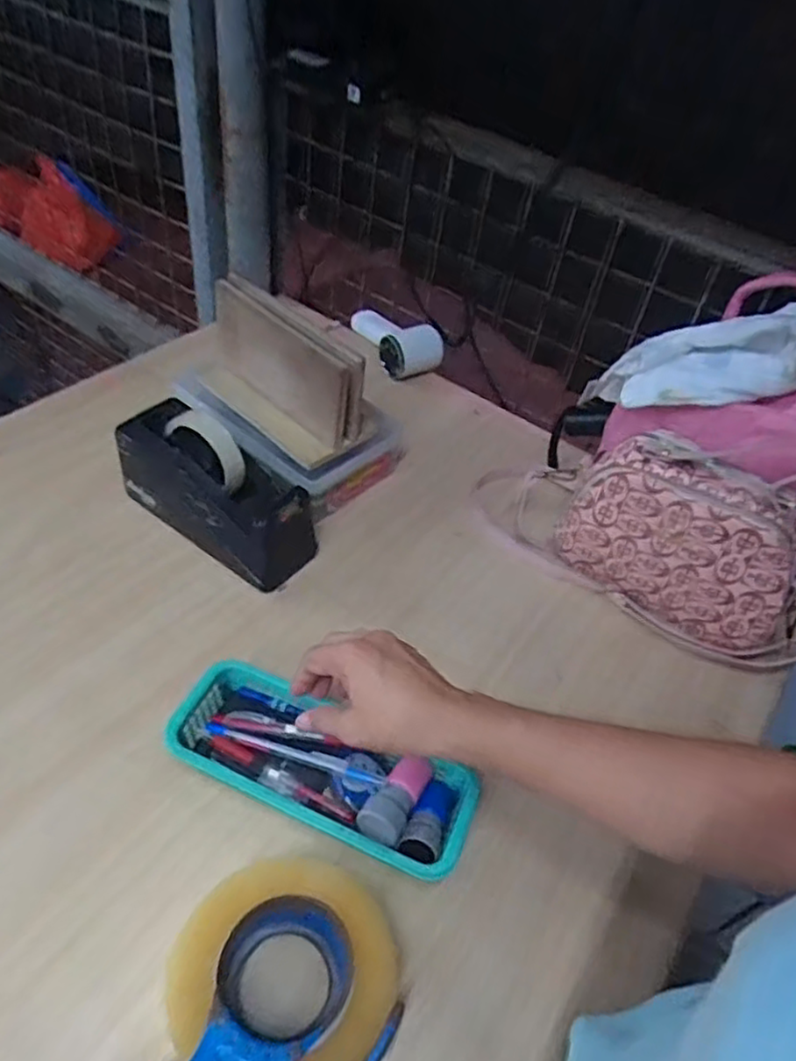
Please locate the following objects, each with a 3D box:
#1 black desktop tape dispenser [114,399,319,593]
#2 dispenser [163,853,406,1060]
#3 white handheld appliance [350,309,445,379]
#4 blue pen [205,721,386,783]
[{"bbox_3d":[-0.174,-0.040,0.681,0.207,0.116,0.083,31,49,19],"label":"black desktop tape dispenser"},{"bbox_3d":[-0.078,0.274,0.416,0.152,0.057,0.133,-8,48,-18],"label":"dispenser"},{"bbox_3d":[-0.003,-0.274,0.971,0.078,0.054,0.158,-12,50,-21],"label":"white handheld appliance"},{"bbox_3d":[-0.077,0.162,0.516,0.137,0.009,0.010,18,46,7],"label":"blue pen"}]

